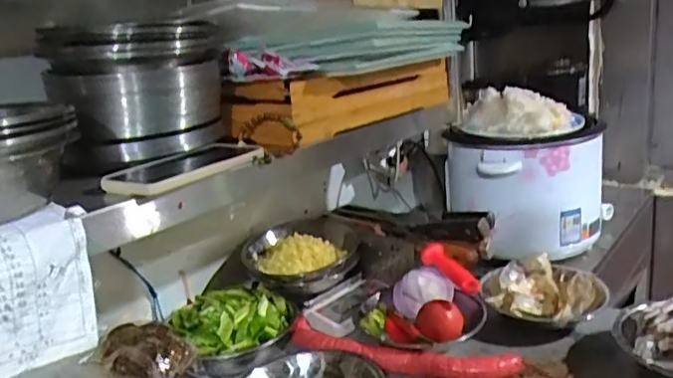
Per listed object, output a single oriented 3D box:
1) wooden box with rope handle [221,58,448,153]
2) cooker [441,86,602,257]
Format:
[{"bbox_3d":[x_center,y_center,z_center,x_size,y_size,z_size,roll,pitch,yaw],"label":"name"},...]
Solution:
[{"bbox_3d":[0.026,-0.138,0.831,0.142,0.078,0.387,9,21,44],"label":"wooden box with rope handle"},{"bbox_3d":[0.351,-0.028,1.099,0.257,0.293,0.225,-5,15,6],"label":"cooker"}]

